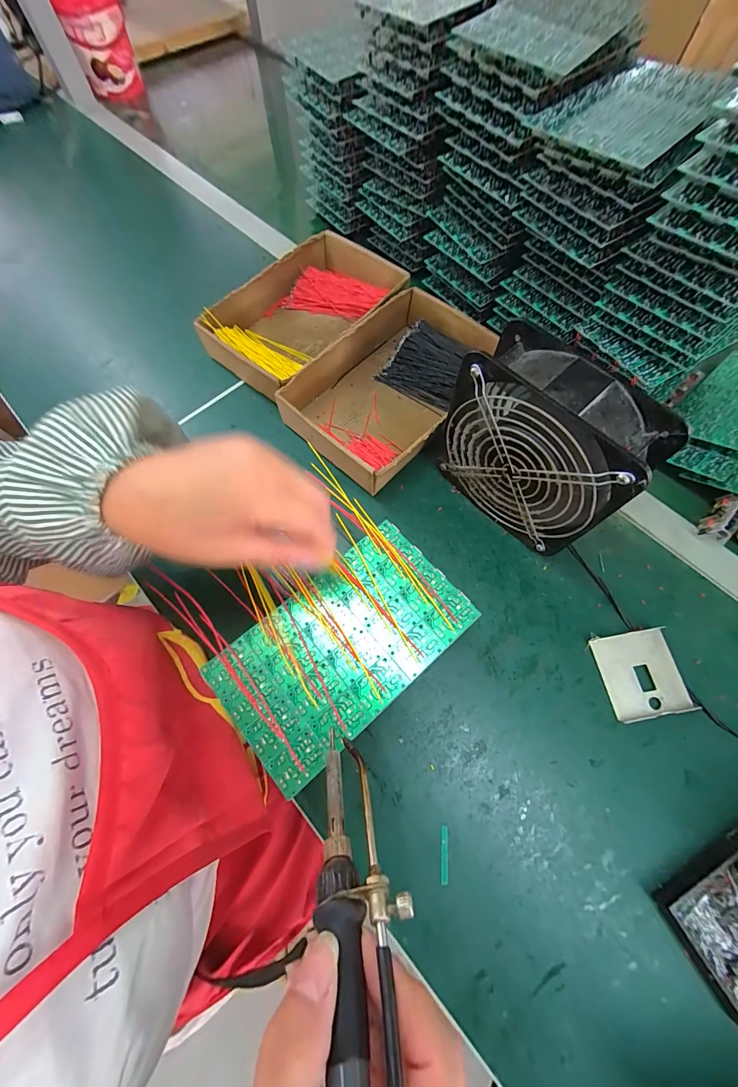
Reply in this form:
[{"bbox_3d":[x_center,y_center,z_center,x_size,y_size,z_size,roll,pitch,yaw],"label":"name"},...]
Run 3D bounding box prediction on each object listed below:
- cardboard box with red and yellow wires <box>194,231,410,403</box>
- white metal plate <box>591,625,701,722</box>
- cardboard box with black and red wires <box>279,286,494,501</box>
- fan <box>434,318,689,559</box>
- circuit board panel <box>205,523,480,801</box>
[{"bbox_3d":[-0.073,-0.286,0.443,0.156,0.045,0.248,37,73,13],"label":"cardboard box with red and yellow wires"},{"bbox_3d":[0.233,0.112,0.308,0.063,0.011,0.069,-11,70,-4],"label":"white metal plate"},{"bbox_3d":[0.028,-0.179,0.404,0.153,0.042,0.244,38,74,13],"label":"cardboard box with black and red wires"},{"bbox_3d":[0.140,-0.077,0.309,0.058,0.152,0.146,-40,74,-14],"label":"fan"},{"bbox_3d":[-0.018,0.071,0.259,0.174,0.004,0.100,-39,74,-14],"label":"circuit board panel"}]

